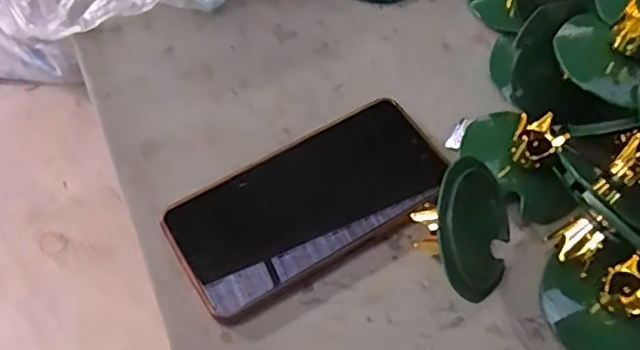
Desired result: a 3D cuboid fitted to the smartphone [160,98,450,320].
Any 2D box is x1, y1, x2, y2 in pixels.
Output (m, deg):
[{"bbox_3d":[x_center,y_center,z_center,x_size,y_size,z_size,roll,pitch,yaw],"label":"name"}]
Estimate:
[{"bbox_3d":[-0.004,0.014,0.365,0.163,0.016,0.079,-26,63,-16],"label":"smartphone"}]

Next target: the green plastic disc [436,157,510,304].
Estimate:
[{"bbox_3d":[0.083,0.030,0.333,0.007,0.067,0.066,-1,59,46],"label":"green plastic disc"}]

